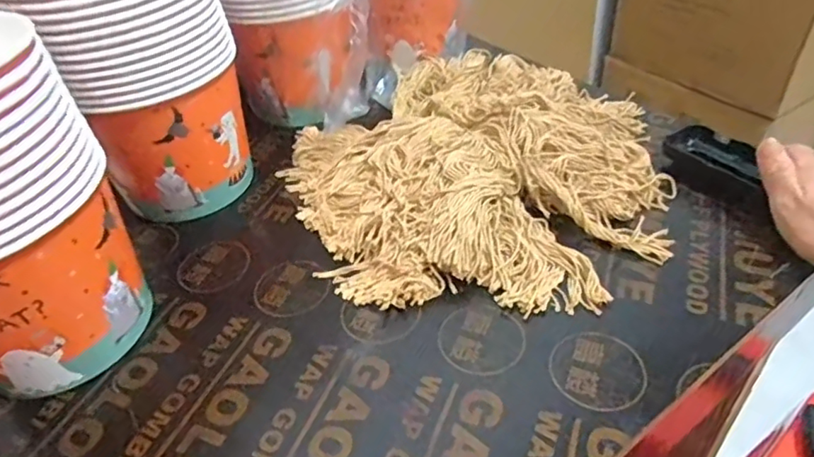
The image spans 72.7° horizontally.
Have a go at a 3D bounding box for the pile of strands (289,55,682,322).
[{"bbox_3d":[0.057,-0.074,0.539,0.357,0.059,0.346,-1,42,7],"label":"pile of strands"}]

